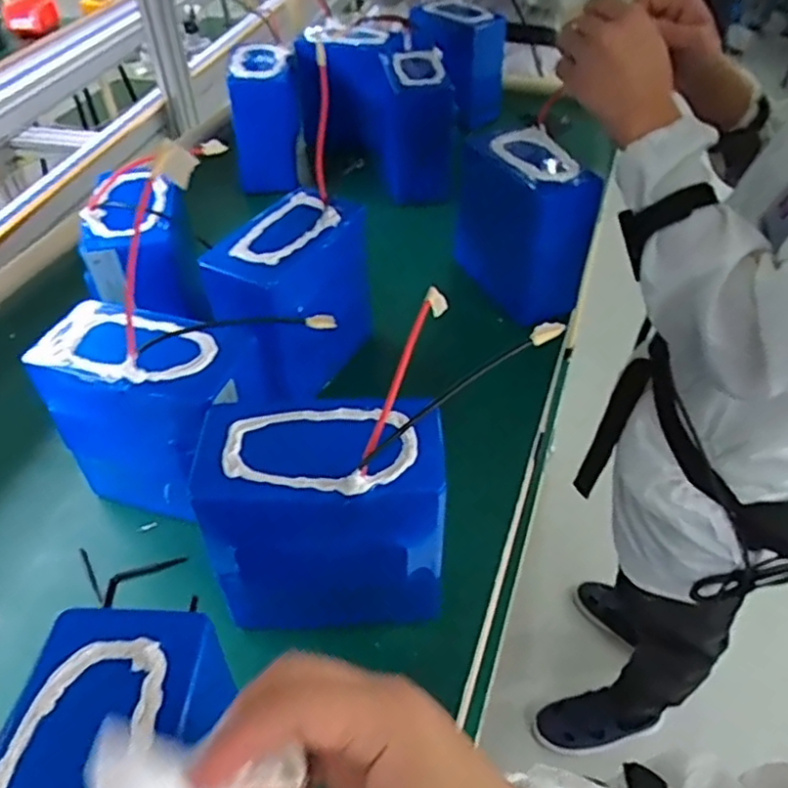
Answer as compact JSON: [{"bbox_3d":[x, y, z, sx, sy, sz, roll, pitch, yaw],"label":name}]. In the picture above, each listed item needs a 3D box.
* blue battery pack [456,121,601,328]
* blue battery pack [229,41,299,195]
[{"bbox_3d":[0.128,-0.171,0.681,0.078,0.161,0.140,-20,48,-18],"label":"blue battery pack"},{"bbox_3d":[-0.169,-0.360,0.871,0.078,0.152,0.108,-9,45,-8],"label":"blue battery pack"}]

